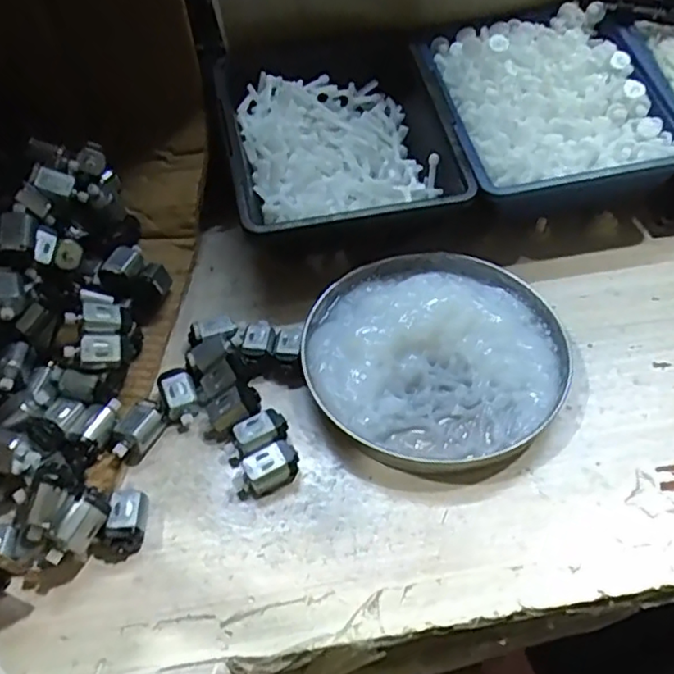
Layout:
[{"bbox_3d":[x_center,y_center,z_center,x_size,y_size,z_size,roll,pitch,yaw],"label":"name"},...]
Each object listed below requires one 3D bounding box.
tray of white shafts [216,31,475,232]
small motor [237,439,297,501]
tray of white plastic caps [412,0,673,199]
[{"bbox_3d":[-0.002,-0.134,0.428,0.139,0.061,0.165,-9,51,-8],"label":"tray of white shafts"},{"bbox_3d":[-0.036,0.067,0.324,0.032,0.016,0.020,-20,53,-17],"label":"small motor"},{"bbox_3d":[0.143,-0.156,0.430,0.141,0.058,0.147,-9,51,-8],"label":"tray of white plastic caps"}]

